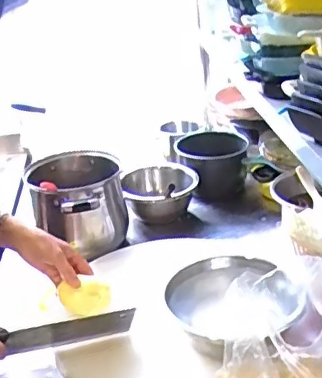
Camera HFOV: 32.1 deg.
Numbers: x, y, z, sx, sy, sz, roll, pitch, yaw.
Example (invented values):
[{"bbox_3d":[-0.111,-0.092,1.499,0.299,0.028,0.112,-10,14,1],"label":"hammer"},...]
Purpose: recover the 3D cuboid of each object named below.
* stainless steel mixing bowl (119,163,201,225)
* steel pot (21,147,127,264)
[{"bbox_3d":[-0.001,0.014,1.278,0.166,0.093,0.159,-3,25,1],"label":"stainless steel mixing bowl"},{"bbox_3d":[-0.174,0.031,1.184,0.190,0.164,0.275,-8,25,-11],"label":"steel pot"}]

